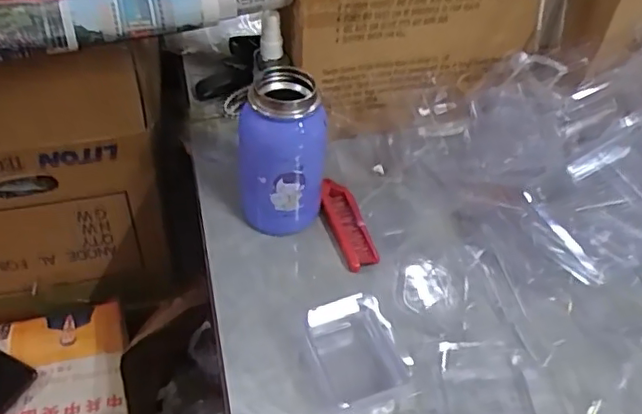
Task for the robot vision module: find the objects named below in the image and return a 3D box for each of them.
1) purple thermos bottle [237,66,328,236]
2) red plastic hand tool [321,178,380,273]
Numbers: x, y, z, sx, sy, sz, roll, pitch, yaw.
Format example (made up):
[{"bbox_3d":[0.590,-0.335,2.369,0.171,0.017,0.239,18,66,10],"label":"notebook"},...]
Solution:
[{"bbox_3d":[-0.033,-0.043,0.503,0.073,0.134,0.059,-1,46,-8],"label":"purple thermos bottle"},{"bbox_3d":[0.022,0.013,0.542,0.031,0.015,0.104,-11,48,-17],"label":"red plastic hand tool"}]

